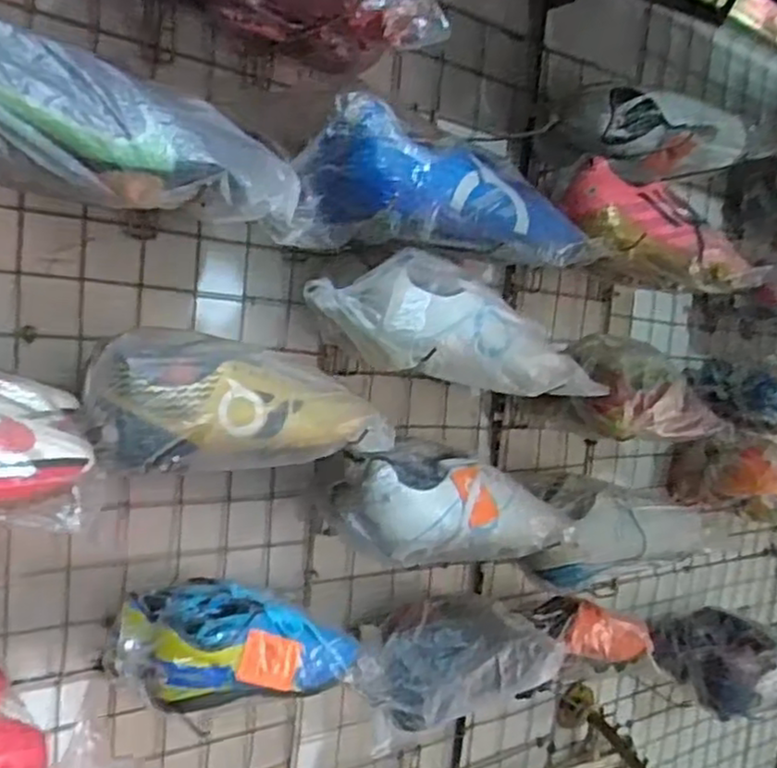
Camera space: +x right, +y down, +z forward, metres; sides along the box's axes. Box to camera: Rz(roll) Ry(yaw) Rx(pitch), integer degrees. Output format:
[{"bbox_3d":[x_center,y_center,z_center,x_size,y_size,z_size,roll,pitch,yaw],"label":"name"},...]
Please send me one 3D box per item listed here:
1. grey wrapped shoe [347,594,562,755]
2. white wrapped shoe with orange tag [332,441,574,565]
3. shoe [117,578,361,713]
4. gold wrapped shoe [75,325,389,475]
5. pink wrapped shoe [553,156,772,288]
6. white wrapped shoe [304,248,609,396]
[{"bbox_3d":[0.058,0.296,0.773,0.274,0.096,0.120,3,6,-35],"label":"grey wrapped shoe"},{"bbox_3d":[0.076,0.120,0.704,0.255,0.097,0.079,4,6,-30],"label":"white wrapped shoe with orange tag"},{"bbox_3d":[-0.128,0.224,0.638,0.200,0.069,0.119,2,7,-44],"label":"shoe"},{"bbox_3d":[-0.109,0.016,0.575,0.243,0.089,0.081,4,6,-28],"label":"gold wrapped shoe"},{"bbox_3d":[0.302,-0.160,0.808,0.248,0.107,0.115,21,1,-15],"label":"pink wrapped shoe"},{"bbox_3d":[0.074,-0.051,0.665,0.292,0.102,0.078,4,6,-29],"label":"white wrapped shoe"}]

